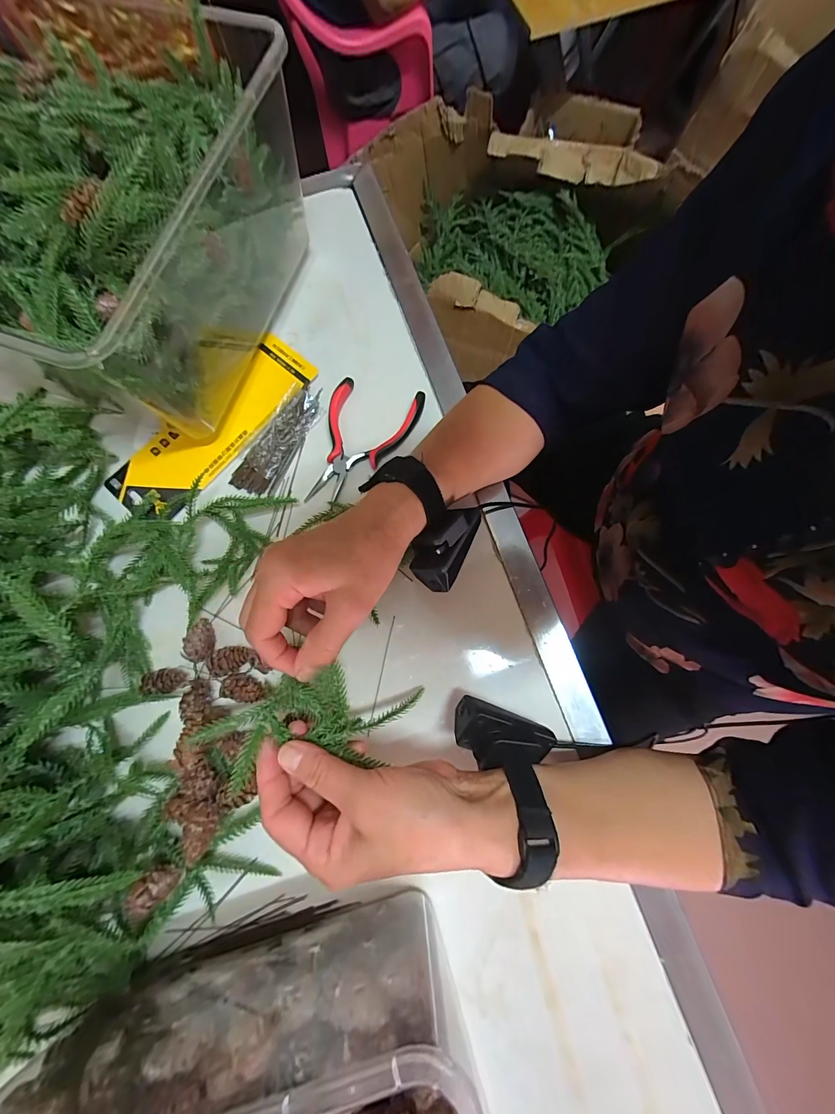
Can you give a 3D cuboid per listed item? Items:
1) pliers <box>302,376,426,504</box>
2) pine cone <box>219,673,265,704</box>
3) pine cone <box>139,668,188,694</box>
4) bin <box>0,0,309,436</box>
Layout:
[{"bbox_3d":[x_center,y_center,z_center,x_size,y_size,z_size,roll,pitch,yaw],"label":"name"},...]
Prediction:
[{"bbox_3d":[-0.047,-0.108,0.346,0.087,0.013,0.119,11,78,4],"label":"pliers"},{"bbox_3d":[-0.141,0.107,0.296,0.031,0.013,0.019,11,78,4],"label":"pine cone"},{"bbox_3d":[-0.211,0.102,0.303,0.034,0.015,0.019,-7,78,0],"label":"pine cone"},{"bbox_3d":[-0.256,-0.278,0.312,0.262,0.156,0.301,21,79,6],"label":"bin"}]

